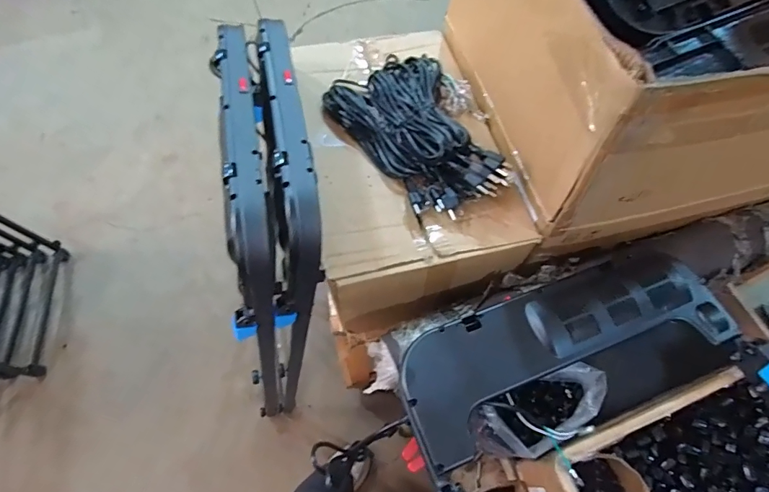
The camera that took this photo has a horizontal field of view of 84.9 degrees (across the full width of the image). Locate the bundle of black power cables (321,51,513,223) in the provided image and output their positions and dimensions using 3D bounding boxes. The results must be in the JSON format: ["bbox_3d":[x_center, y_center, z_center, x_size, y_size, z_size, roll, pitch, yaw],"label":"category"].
[{"bbox_3d":[0.064,-0.208,0.742,0.217,0.070,0.353,-31,66,-17],"label":"bundle of black power cables"}]

